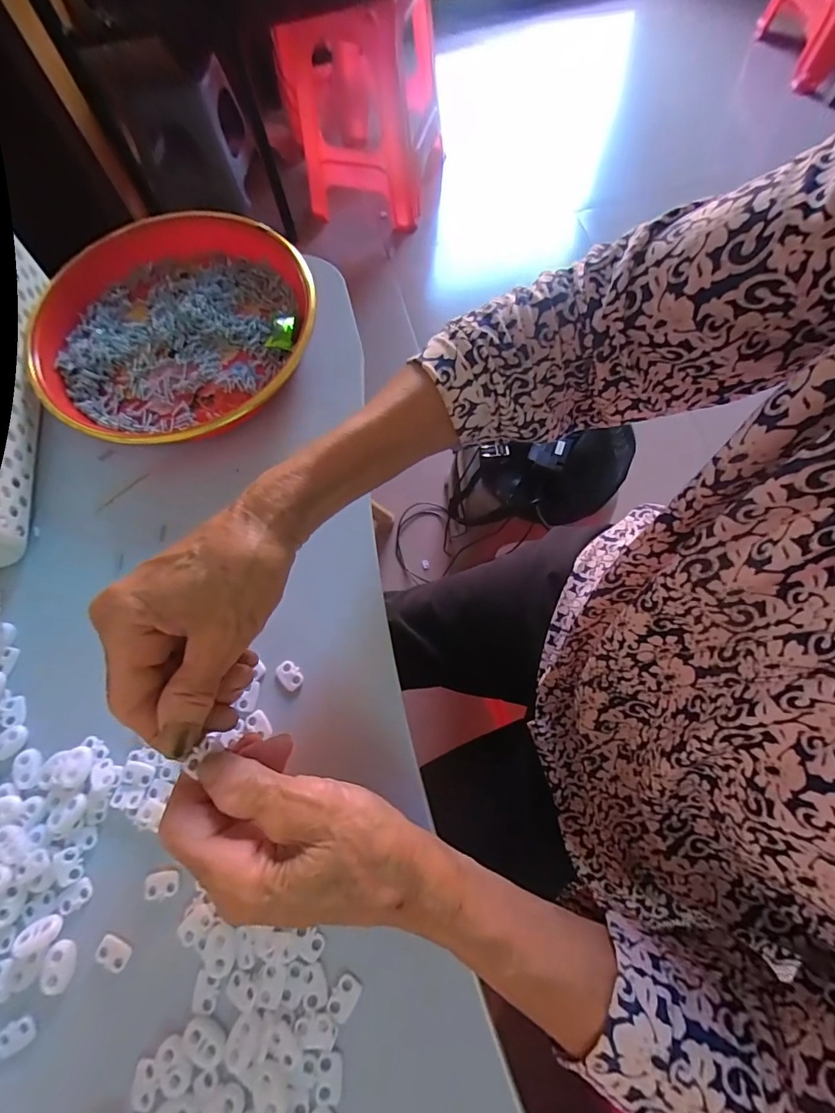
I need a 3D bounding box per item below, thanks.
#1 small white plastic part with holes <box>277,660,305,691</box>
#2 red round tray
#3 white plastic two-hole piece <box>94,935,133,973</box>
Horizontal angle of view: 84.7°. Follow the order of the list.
[{"bbox_3d":[-0.081,0.074,0.288,0.019,0.004,0.013,42,77,15],"label":"small white plastic part with holes"},{"bbox_3d":[-0.195,-0.185,0.361,0.205,0.057,0.202,-1,71,2],"label":"red round tray"},{"bbox_3d":[-0.161,0.209,0.241,0.018,0.004,0.012,19,72,9],"label":"white plastic two-hole piece"}]

